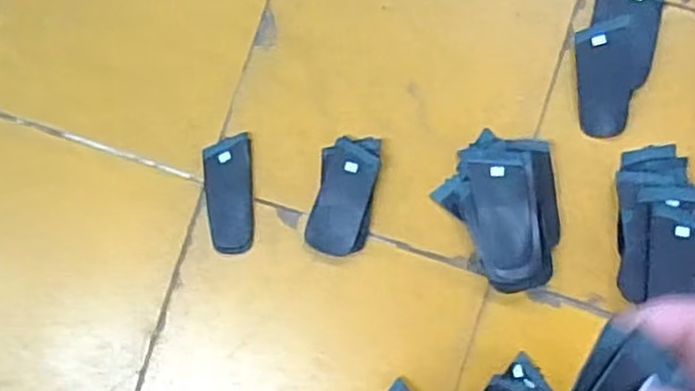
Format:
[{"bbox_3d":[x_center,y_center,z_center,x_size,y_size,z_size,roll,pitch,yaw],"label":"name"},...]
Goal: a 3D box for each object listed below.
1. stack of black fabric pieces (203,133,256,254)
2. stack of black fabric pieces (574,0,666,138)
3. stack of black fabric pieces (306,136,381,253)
[{"bbox_3d":[-0.079,0.000,0.488,0.033,0.004,0.078,-6,84,7],"label":"stack of black fabric pieces"},{"bbox_3d":[0.172,-0.090,0.464,0.047,0.006,0.104,18,87,9],"label":"stack of black fabric pieces"},{"bbox_3d":[-0.002,-0.001,0.475,0.039,0.013,0.078,10,86,8],"label":"stack of black fabric pieces"}]

